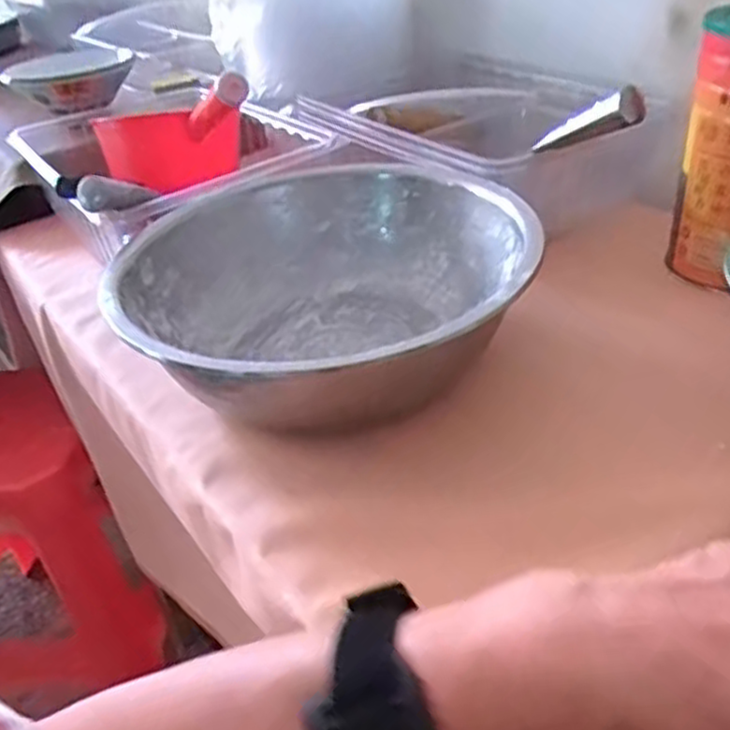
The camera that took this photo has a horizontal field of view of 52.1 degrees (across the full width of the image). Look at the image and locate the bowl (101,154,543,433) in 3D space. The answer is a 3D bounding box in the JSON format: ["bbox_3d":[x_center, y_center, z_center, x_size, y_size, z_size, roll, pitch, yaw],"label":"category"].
[{"bbox_3d":[-0.032,-0.057,0.623,0.315,0.108,0.321,-5,34,3],"label":"bowl"}]

